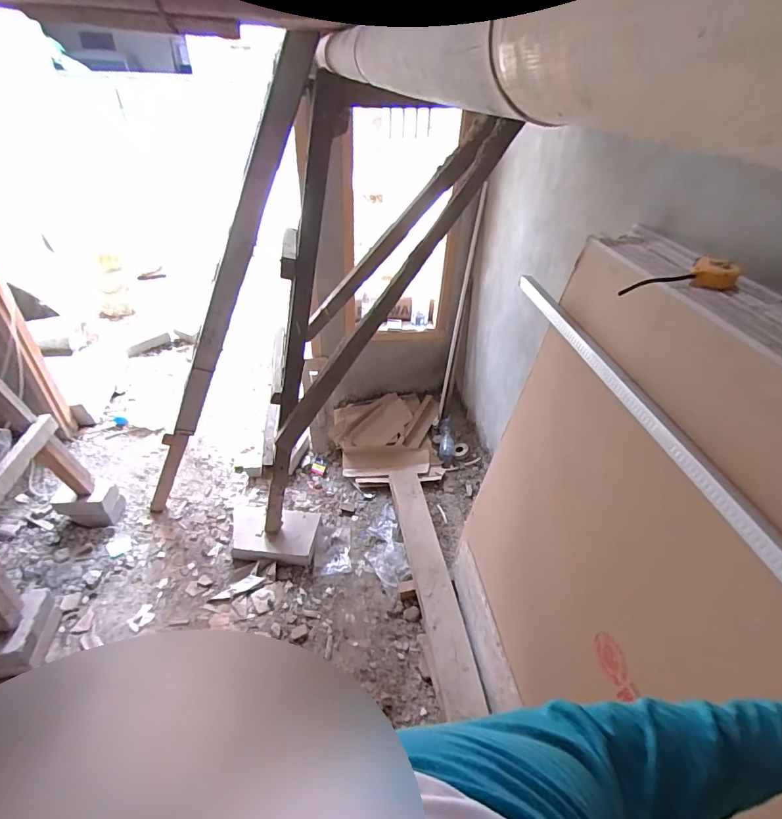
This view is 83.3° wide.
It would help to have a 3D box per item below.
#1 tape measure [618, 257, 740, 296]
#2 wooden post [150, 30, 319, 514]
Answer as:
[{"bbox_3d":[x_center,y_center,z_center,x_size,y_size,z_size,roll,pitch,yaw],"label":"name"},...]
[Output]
[{"bbox_3d":[0.482,-0.214,0.742,0.168,0.045,0.051,0,37,34],"label":"tape measure"},{"bbox_3d":[-0.606,-0.226,1.471,0.084,1.778,0.060,14,33,-28],"label":"wooden post"}]

